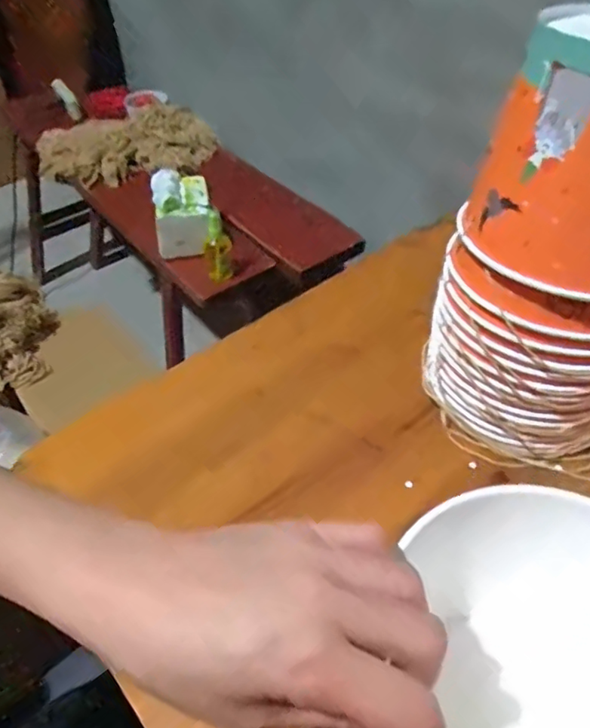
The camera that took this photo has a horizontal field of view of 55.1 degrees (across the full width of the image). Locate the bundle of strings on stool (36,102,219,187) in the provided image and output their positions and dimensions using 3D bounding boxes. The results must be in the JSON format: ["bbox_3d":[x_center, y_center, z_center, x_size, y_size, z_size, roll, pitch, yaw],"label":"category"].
[{"bbox_3d":[-0.372,-0.494,1.274,0.365,0.093,0.199,-24,51,-21],"label":"bundle of strings on stool"}]

